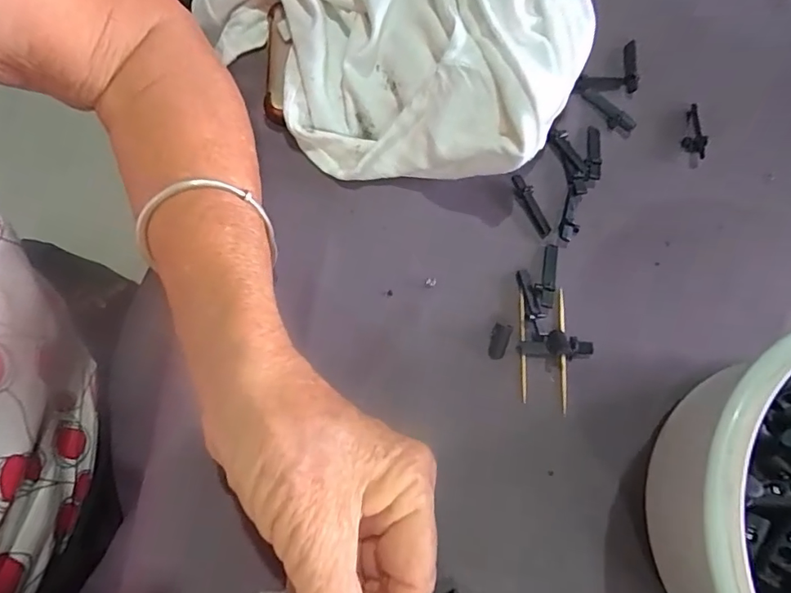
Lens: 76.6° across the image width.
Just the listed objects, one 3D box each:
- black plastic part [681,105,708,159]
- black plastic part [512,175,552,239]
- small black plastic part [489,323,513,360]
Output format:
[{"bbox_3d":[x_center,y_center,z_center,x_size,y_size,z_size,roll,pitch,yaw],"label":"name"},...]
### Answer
[{"bbox_3d":[0.168,-0.093,0.279,0.012,0.007,0.032,15,74,4],"label":"black plastic part"},{"bbox_3d":[0.073,-0.048,0.267,0.007,0.006,0.036,-22,75,-7],"label":"black plastic part"},{"bbox_3d":[0.051,0.022,0.246,0.009,0.006,0.017,15,74,4],"label":"small black plastic part"}]

